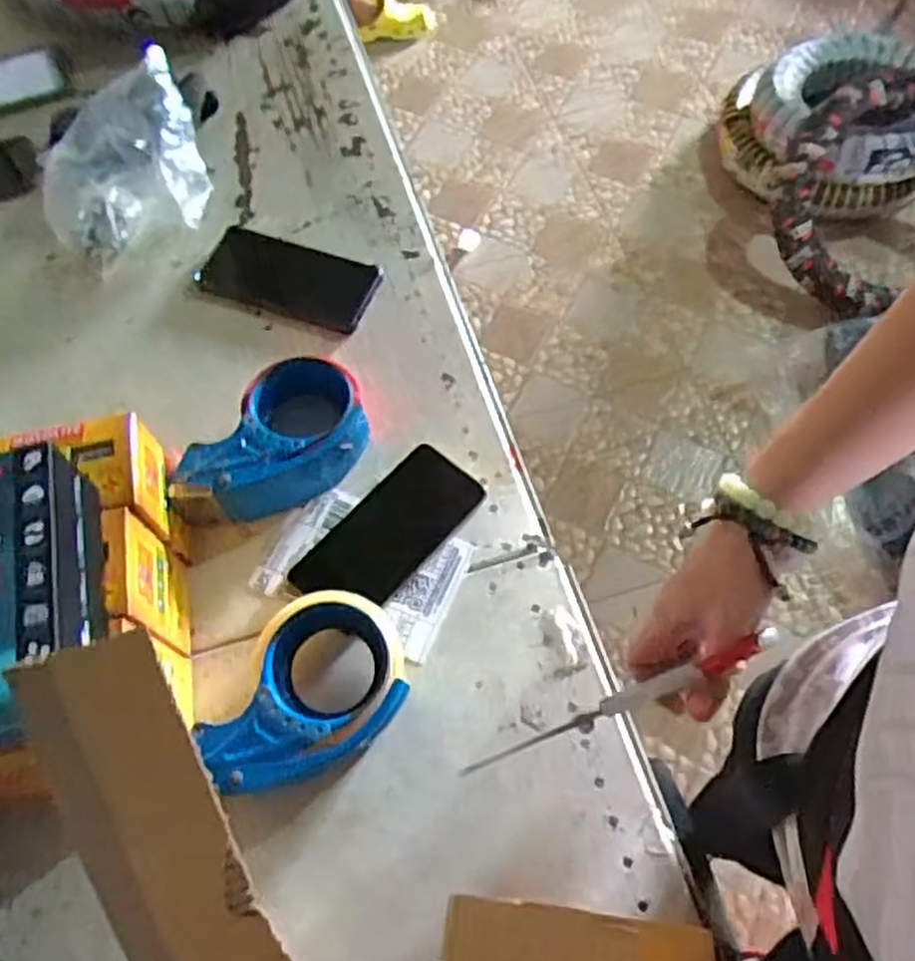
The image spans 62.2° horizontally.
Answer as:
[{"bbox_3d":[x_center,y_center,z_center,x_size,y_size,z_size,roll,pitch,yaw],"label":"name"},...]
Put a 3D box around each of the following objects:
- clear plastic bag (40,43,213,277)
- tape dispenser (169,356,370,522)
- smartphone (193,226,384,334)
[{"bbox_3d":[-0.318,-0.292,0.715,0.161,0.097,0.122,-25,65,-11],"label":"clear plastic bag"},{"bbox_3d":[-0.150,-0.032,0.602,0.155,0.059,0.097,-22,65,-9],"label":"tape dispenser"},{"bbox_3d":[-0.158,-0.193,0.699,0.165,0.014,0.084,20,65,11],"label":"smartphone"}]

